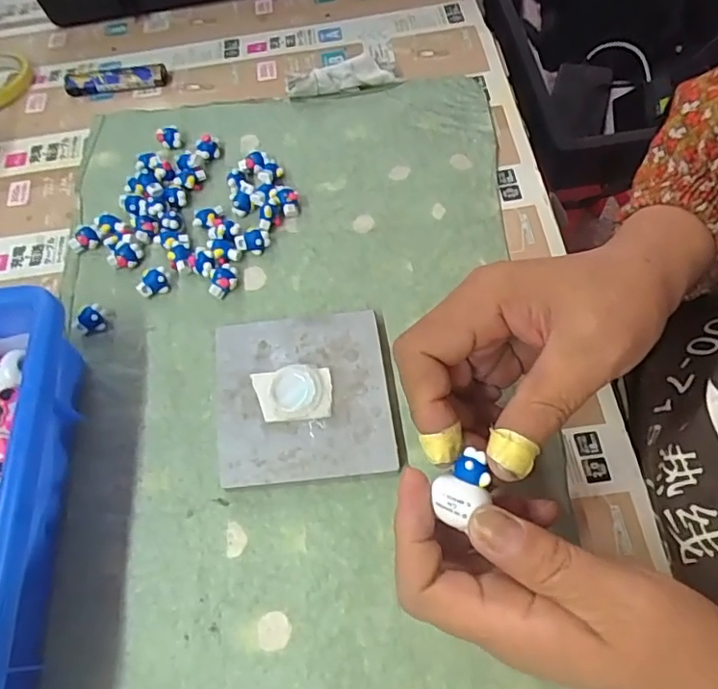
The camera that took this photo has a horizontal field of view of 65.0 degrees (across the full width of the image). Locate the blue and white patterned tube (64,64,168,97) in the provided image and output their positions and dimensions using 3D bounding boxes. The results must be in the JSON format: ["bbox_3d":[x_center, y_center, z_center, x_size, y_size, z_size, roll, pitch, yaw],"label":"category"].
[{"bbox_3d":[-0.197,-0.215,0.460,0.081,0.016,0.020,-5,62,1],"label":"blue and white patterned tube"}]

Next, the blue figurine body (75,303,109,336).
[{"bbox_3d":[-0.168,-0.016,0.352,0.020,0.014,0.013,-16,62,-5],"label":"blue figurine body"}]

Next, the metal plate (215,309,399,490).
[{"bbox_3d":[-0.032,0.028,0.322,0.095,0.015,0.099,-8,62,0],"label":"metal plate"}]

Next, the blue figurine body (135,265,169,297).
[{"bbox_3d":[-0.132,-0.040,0.361,0.020,0.013,0.013,-24,63,-9],"label":"blue figurine body"}]

